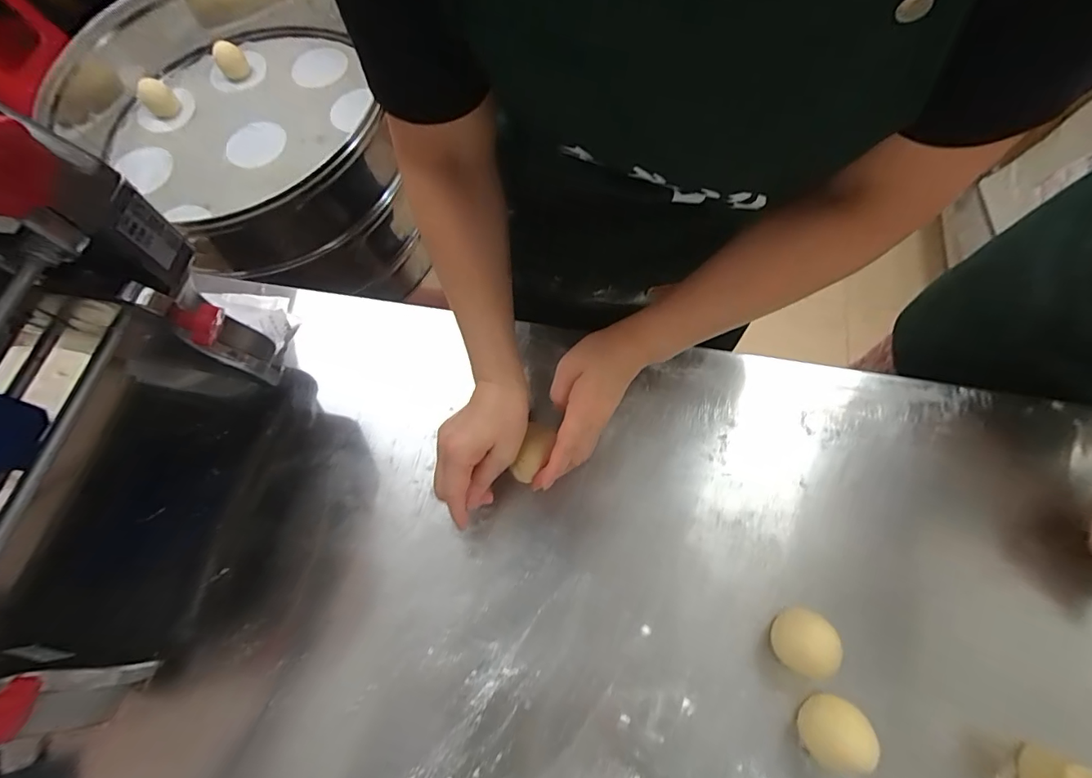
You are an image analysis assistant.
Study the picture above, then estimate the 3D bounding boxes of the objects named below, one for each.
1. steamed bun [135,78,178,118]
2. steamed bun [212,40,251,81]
[{"bbox_3d":[-0.646,-0.483,0.775,0.050,0.038,0.050,-42,73,-13],"label":"steamed bun"},{"bbox_3d":[-0.533,-0.556,0.791,0.046,0.047,0.040,-27,71,-8],"label":"steamed bun"}]

